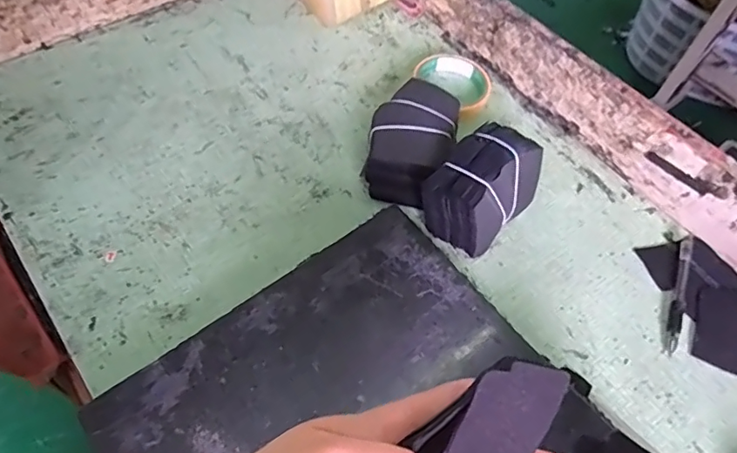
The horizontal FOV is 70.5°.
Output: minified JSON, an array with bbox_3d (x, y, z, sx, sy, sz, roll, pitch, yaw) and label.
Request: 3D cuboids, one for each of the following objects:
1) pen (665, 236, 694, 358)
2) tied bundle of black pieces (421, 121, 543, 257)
[{"bbox_3d":[0.280,0.059,0.467,0.011,0.013,0.120,23,58,10],"label":"pen"},{"bbox_3d":[0.106,-0.037,0.471,0.067,0.072,0.125,37,61,18],"label":"tied bundle of black pieces"}]

